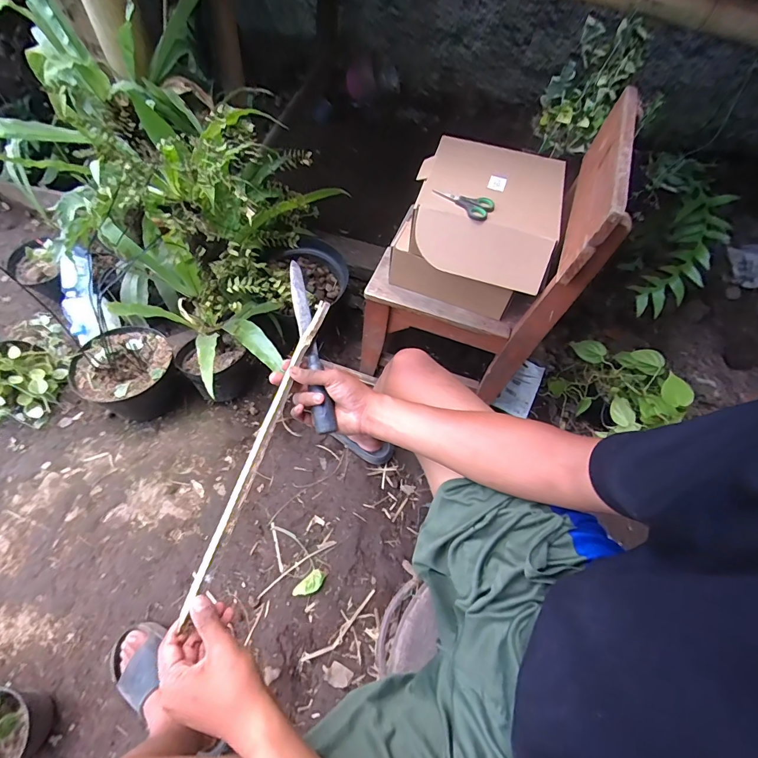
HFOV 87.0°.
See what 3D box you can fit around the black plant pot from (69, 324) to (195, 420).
[{"bbox_3d":[-0.611,-0.009,1.004,0.199,0.150,0.209,3,60,-5],"label":"black plant pot"}]

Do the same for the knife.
[{"bbox_3d":[-0.099,-0.050,0.561,0.027,0.016,0.258,-13,71,-9],"label":"knife"}]

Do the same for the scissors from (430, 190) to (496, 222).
[{"bbox_3d":[0.147,-0.321,0.722,0.115,0.020,0.045,27,63,12],"label":"scissors"}]

